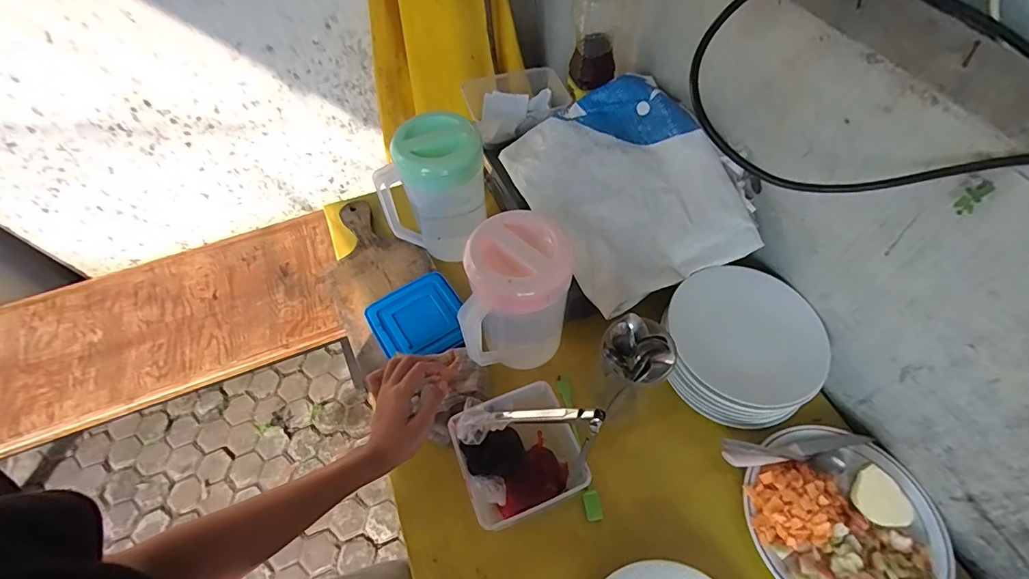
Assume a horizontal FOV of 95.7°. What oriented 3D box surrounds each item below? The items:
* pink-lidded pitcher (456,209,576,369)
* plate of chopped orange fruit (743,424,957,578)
[{"bbox_3d":[0.005,0.018,0.605,0.123,0.213,0.134,0,57,4],"label":"pink-lidded pitcher"},{"bbox_3d":[0.396,0.276,0.553,0.219,0.041,0.216,0,58,1],"label":"plate of chopped orange fruit"}]

